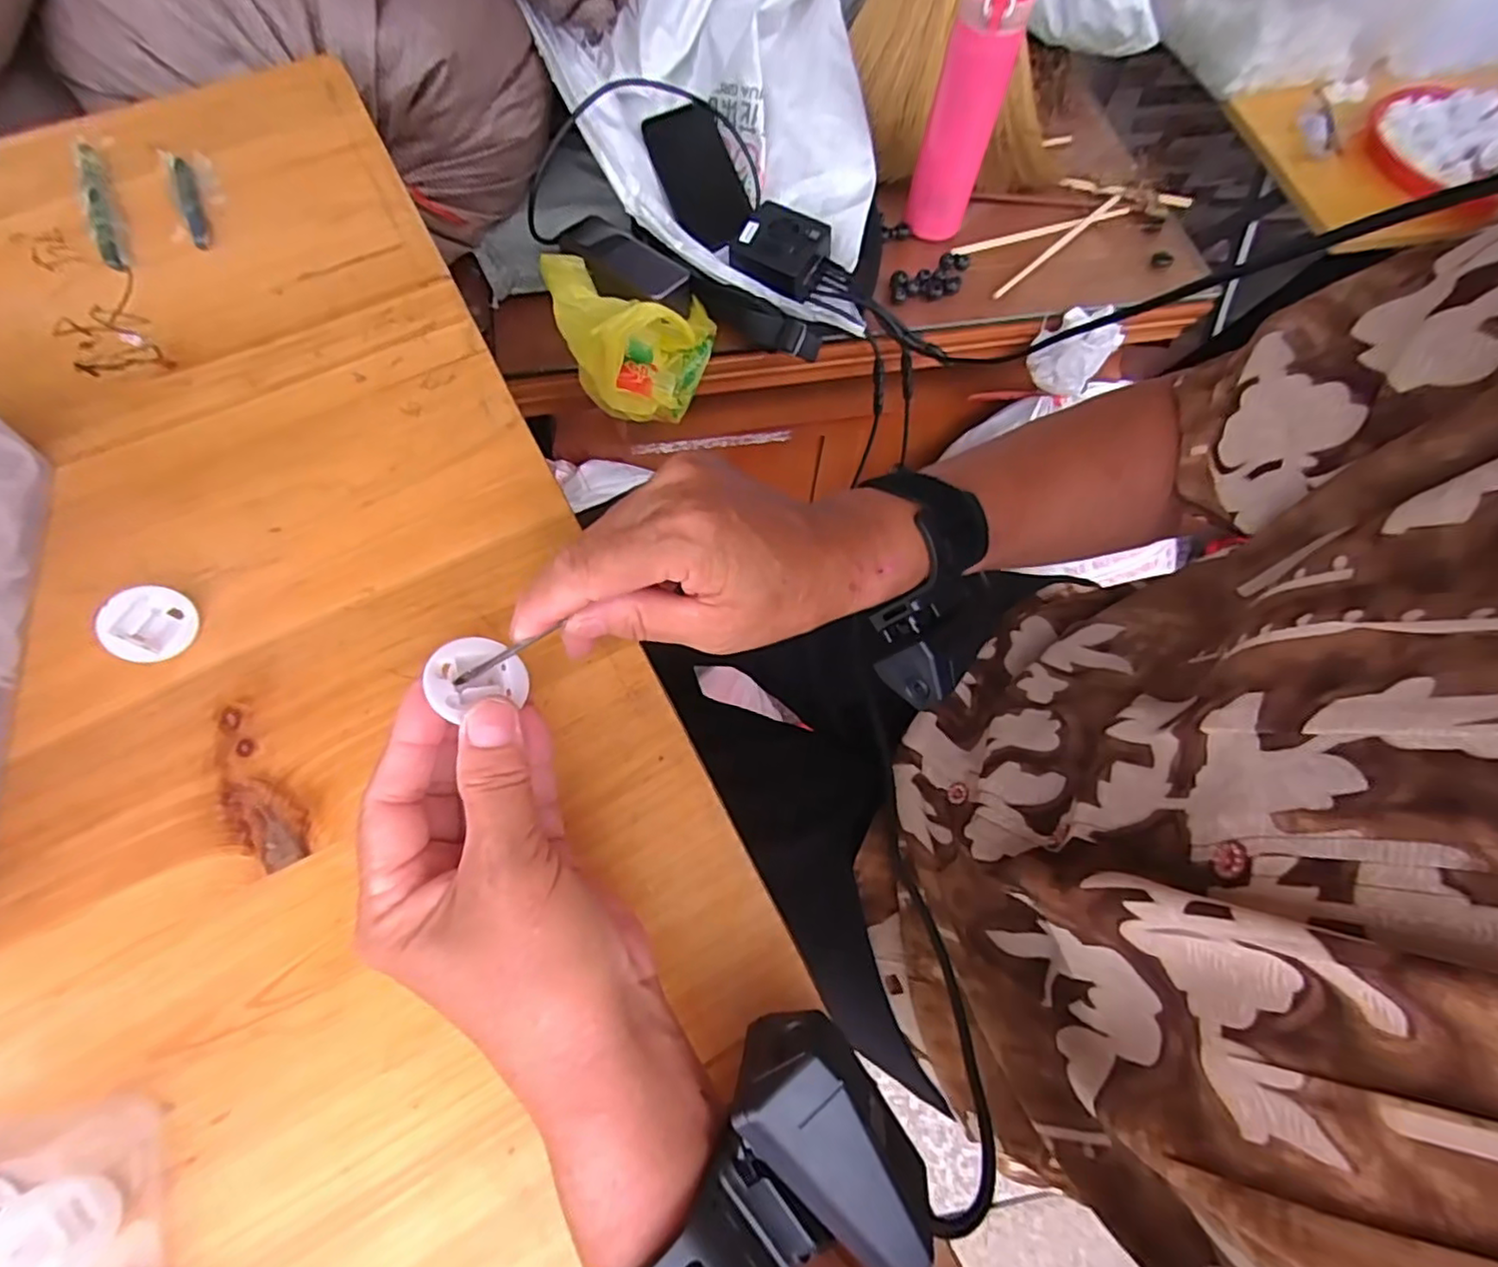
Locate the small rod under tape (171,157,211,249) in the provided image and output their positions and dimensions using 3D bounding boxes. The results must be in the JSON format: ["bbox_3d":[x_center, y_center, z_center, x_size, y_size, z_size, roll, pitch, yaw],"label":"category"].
[{"bbox_3d":[-0.331,-0.256,0.384,0.010,0.006,0.077,-24,72,-10],"label":"small rod under tape"}]

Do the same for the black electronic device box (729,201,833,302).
[{"bbox_3d":[0.030,-0.379,0.637,0.086,0.033,0.080,28,68,8],"label":"black electronic device box"}]

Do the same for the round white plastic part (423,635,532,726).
[{"bbox_3d":[-0.095,0.015,0.226,0.033,0.008,0.026,1,62,-32],"label":"round white plastic part"}]

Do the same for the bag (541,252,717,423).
[{"bbox_3d":[-0.100,-0.281,0.599,0.137,0.105,0.146,-15,69,-9],"label":"bag"}]

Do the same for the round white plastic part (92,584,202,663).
[{"bbox_3d":[-0.261,-0.004,0.283,0.008,0.032,0.033,9,65,34],"label":"round white plastic part"}]

